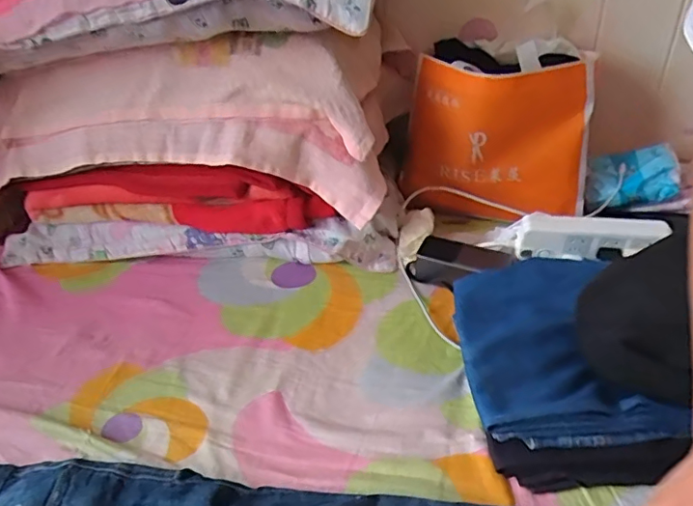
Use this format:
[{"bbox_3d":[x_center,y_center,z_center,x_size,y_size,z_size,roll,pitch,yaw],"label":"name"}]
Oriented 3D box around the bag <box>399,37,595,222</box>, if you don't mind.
[{"bbox_3d":[0.218,-0.186,0.831,0.249,0.222,0.150,-3,37,2],"label":"bag"}]

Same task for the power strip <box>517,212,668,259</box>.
[{"bbox_3d":[0.317,-0.020,0.725,0.177,0.053,0.031,4,38,11],"label":"power strip"}]

